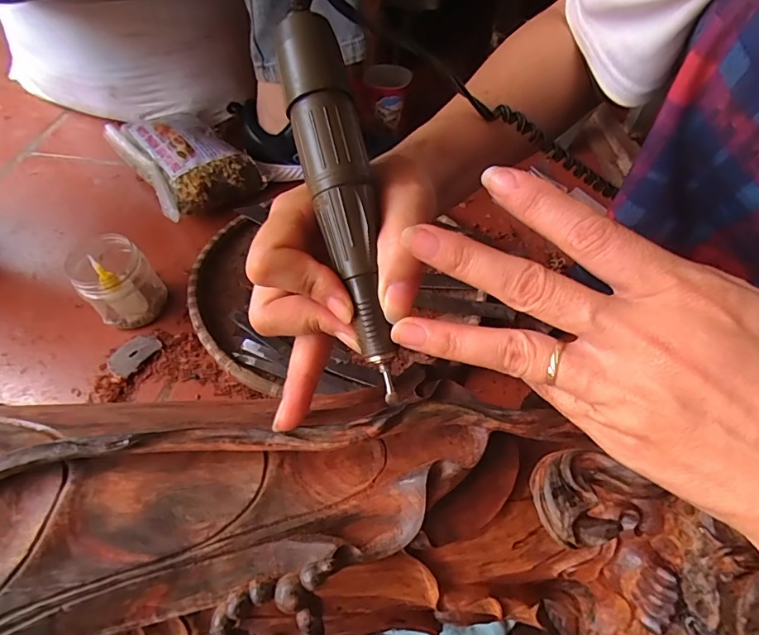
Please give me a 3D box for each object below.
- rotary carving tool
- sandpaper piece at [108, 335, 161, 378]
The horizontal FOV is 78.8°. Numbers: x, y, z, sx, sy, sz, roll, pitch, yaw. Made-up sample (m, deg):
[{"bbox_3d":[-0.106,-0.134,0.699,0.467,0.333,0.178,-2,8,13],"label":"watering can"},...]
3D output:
[{"bbox_3d":[-0.015,-0.046,0.193,0.026,0.021,0.156,-13,88,-10],"label":"rotary carving tool"},{"bbox_3d":[-0.270,0.039,0.506,0.040,0.006,0.054,31,59,22],"label":"sandpaper piece"}]

